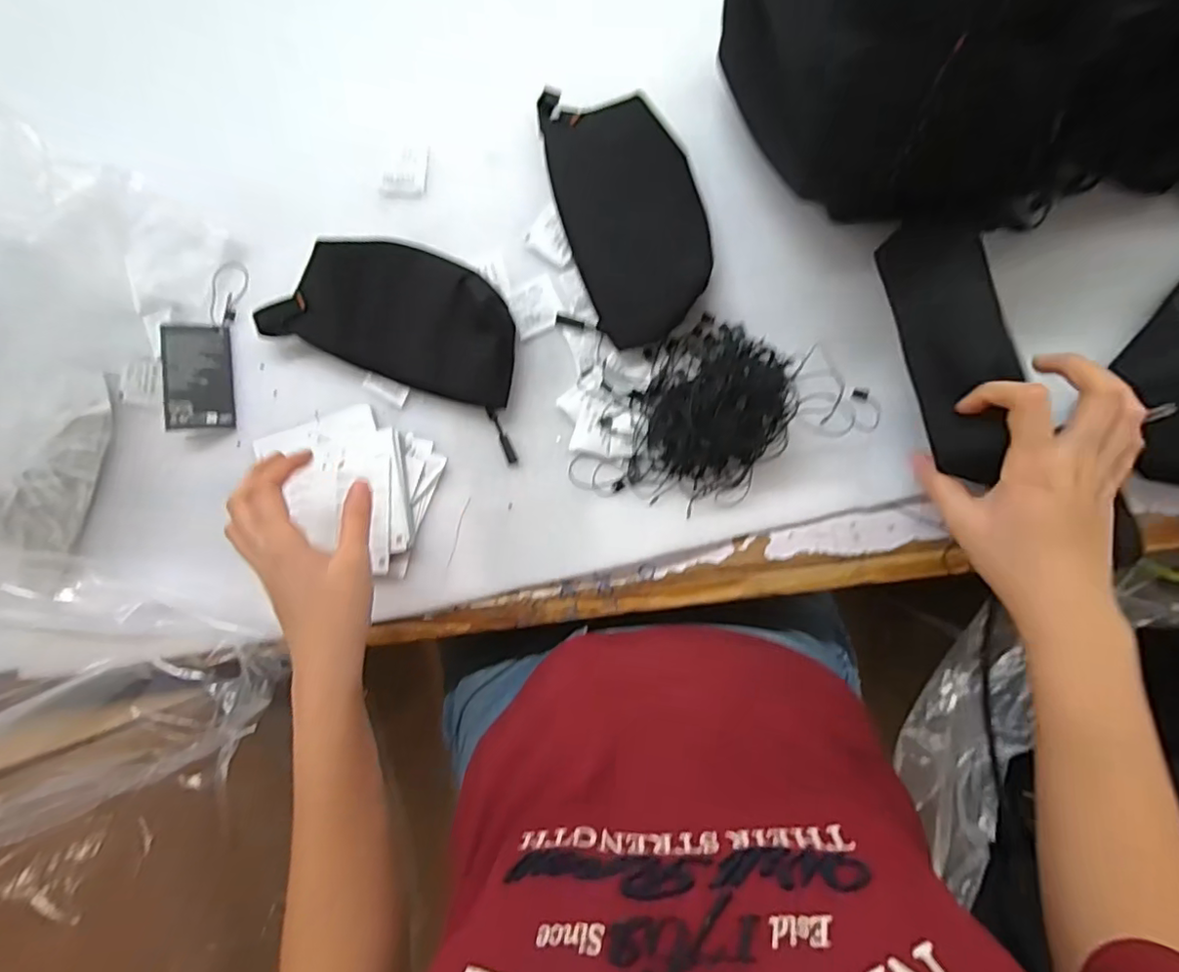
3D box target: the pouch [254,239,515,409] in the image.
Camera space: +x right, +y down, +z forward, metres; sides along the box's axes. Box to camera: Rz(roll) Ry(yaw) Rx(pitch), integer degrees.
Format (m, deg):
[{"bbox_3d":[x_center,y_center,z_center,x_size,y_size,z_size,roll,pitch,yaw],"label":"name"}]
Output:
[{"bbox_3d":[-0.148,-0.133,0.443,0.198,0.031,0.095,22,92,8],"label":"pouch"}]

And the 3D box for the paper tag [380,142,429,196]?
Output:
[{"bbox_3d":[-0.153,-0.264,0.479,0.036,0.004,0.047,2,76,-1],"label":"paper tag"}]

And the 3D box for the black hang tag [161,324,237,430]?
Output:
[{"bbox_3d":[-0.328,-0.091,0.484,0.049,0.011,0.088,-5,87,-22],"label":"black hang tag"}]

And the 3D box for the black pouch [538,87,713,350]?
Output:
[{"bbox_3d":[0.026,-0.203,0.424,0.111,0.020,0.194,-6,88,8],"label":"black pouch"}]

